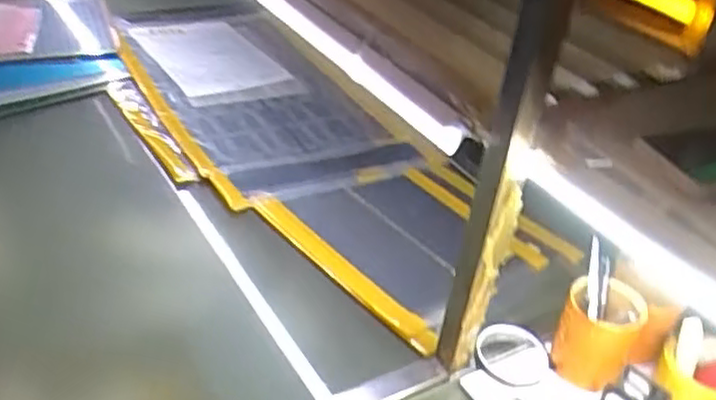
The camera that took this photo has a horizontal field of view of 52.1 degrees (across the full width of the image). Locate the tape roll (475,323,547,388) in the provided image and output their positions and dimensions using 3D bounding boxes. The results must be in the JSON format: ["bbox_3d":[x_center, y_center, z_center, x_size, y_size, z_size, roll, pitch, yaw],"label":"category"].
[{"bbox_3d":[0.180,0.178,0.853,0.085,0.028,0.074,22,39,25],"label":"tape roll"}]

